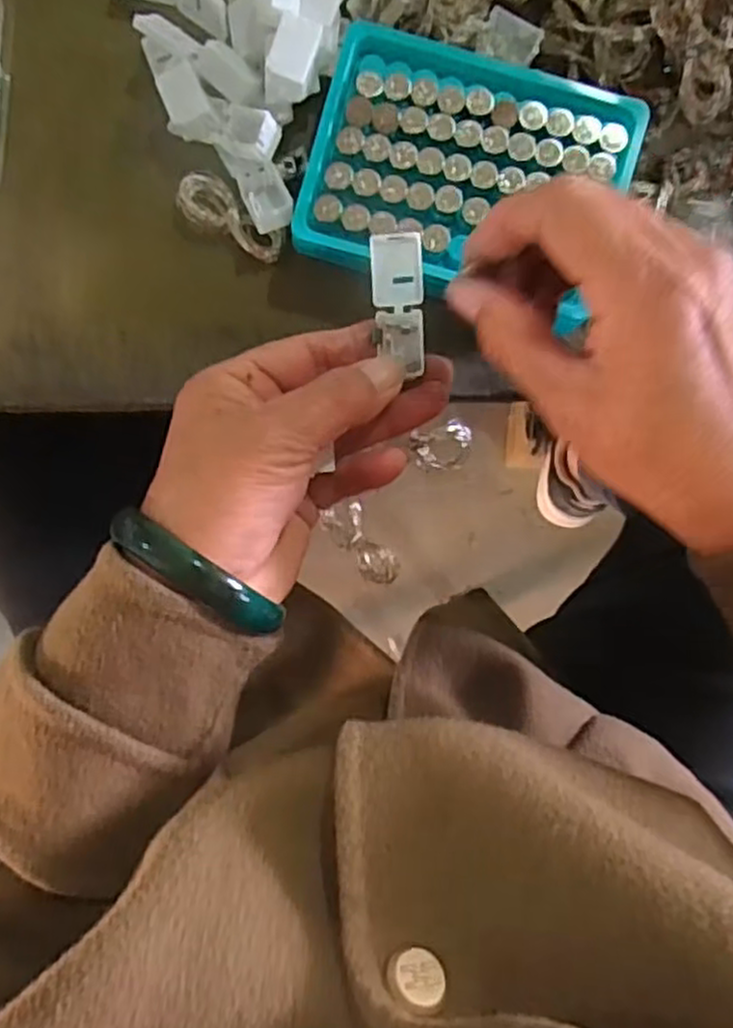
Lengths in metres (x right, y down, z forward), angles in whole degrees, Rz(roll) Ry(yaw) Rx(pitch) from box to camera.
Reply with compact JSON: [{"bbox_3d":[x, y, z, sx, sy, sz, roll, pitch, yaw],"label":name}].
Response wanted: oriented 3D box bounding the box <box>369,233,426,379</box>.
[{"bbox_3d":[0.013,-0.081,0.281,0.020,0.012,0.053,-8,95,-3],"label":"box"}]

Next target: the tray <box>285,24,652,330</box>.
[{"bbox_3d":[0.041,-0.141,0.304,0.125,0.013,0.099,17,91,-1],"label":"tray"}]

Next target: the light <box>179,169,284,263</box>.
[{"bbox_3d":[-0.060,-0.132,0.325,0.050,0.006,0.020,30,91,-1],"label":"light"}]

